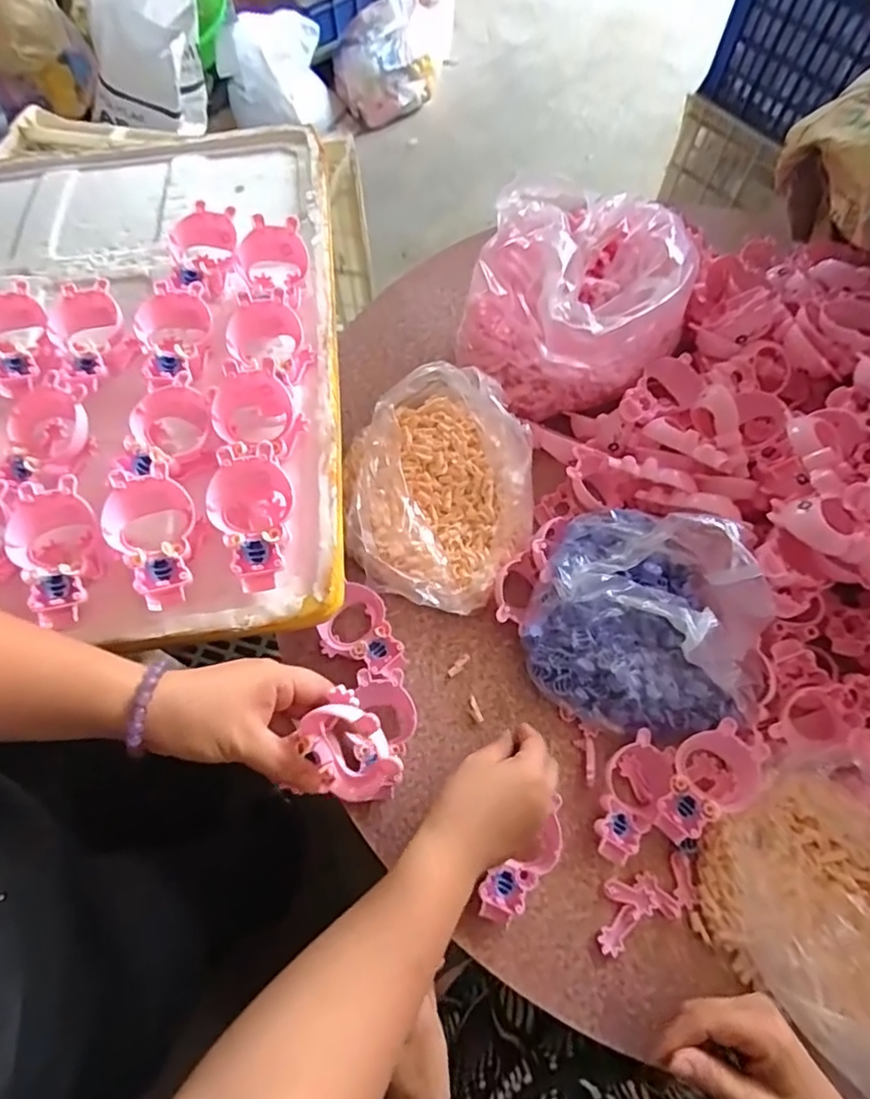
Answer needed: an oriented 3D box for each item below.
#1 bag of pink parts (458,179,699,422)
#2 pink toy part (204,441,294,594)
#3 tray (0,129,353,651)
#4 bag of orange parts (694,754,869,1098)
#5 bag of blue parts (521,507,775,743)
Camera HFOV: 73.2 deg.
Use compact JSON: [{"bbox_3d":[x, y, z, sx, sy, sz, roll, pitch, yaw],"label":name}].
[{"bbox_3d":[0.138,-0.262,0.590,0.202,0.144,0.208,-41,74,-16],"label":"bag of pink parts"},{"bbox_3d":[-0.132,-0.026,0.421,0.059,0.036,0.110,-3,68,-2],"label":"pink toy part"},{"bbox_3d":[-0.308,-0.191,0.512,0.437,0.063,0.574,-6,68,-3],"label":"tray"},{"bbox_3d":[0.334,0.274,0.438,0.205,0.058,0.236,-38,73,-15],"label":"bag of orange parts"},{"bbox_3d":[0.187,0.051,0.483,0.197,0.124,0.182,20,69,7],"label":"bag of blue parts"}]

